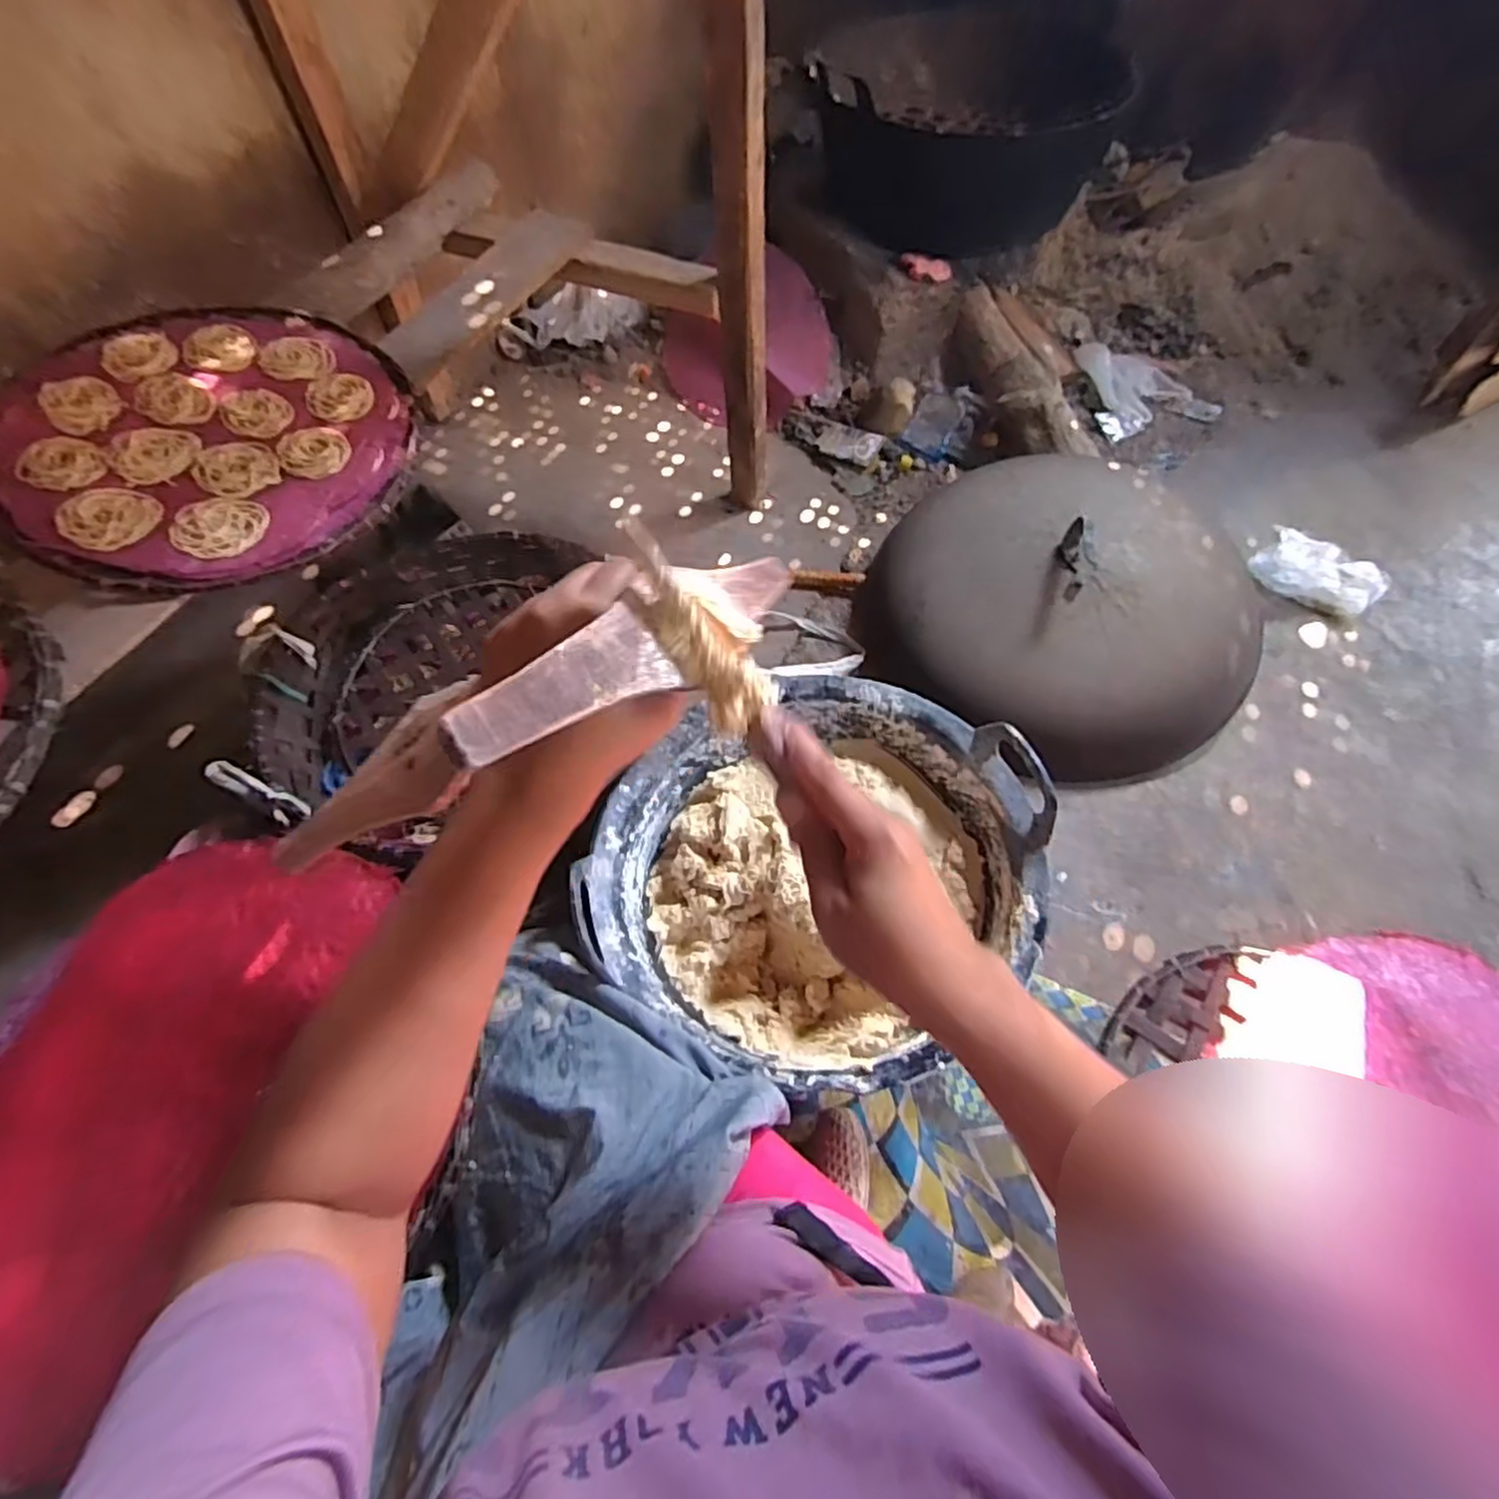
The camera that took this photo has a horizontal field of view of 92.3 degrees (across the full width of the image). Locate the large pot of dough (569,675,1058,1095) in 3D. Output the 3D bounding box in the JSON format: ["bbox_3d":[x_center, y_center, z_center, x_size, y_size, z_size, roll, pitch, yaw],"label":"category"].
[{"bbox_3d":[0.067,0.120,0.724,0.392,0.160,0.400,-1,59,1],"label":"large pot of dough"}]

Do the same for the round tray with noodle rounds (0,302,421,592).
[{"bbox_3d":[-0.550,-0.327,0.733,0.371,0.074,0.389,-1,59,1],"label":"round tray with noodle rounds"}]

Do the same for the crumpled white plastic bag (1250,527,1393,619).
[{"bbox_3d":[0.816,-0.252,1.034,0.165,0.052,0.091,29,64,18],"label":"crumpled white plastic bag"}]

